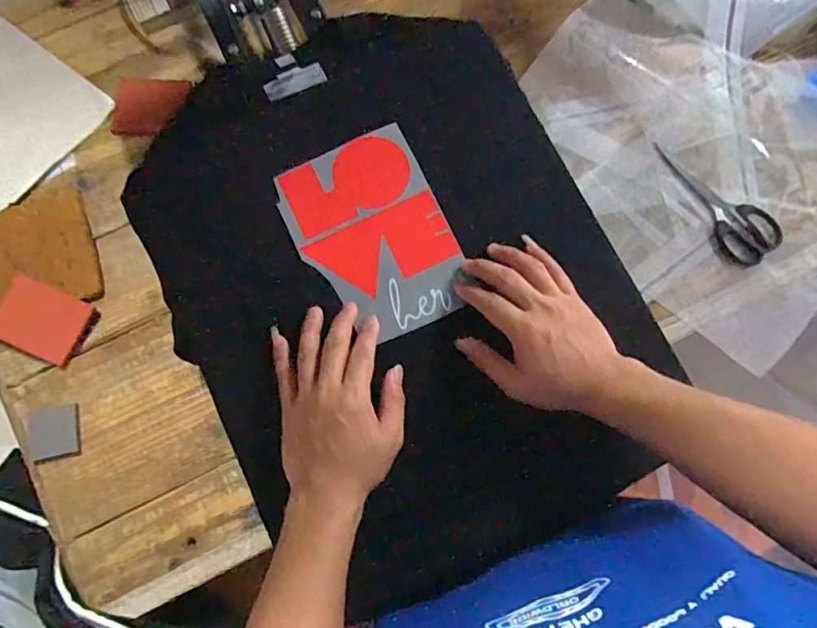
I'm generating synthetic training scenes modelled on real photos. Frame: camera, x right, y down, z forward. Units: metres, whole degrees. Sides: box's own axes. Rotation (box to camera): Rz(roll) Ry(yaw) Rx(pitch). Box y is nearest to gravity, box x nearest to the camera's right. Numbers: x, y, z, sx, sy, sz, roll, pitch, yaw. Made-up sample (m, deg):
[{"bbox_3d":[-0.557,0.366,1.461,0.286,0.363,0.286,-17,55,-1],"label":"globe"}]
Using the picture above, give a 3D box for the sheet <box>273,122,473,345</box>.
[{"bbox_3d":[-0.033,-0.075,0.499,0.137,0.007,0.193,-24,79,-5],"label":"sheet"}]

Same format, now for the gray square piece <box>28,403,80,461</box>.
[{"bbox_3d":[-0.404,0.134,0.592,0.055,0.007,0.055,-9,78,-2],"label":"gray square piece"}]

